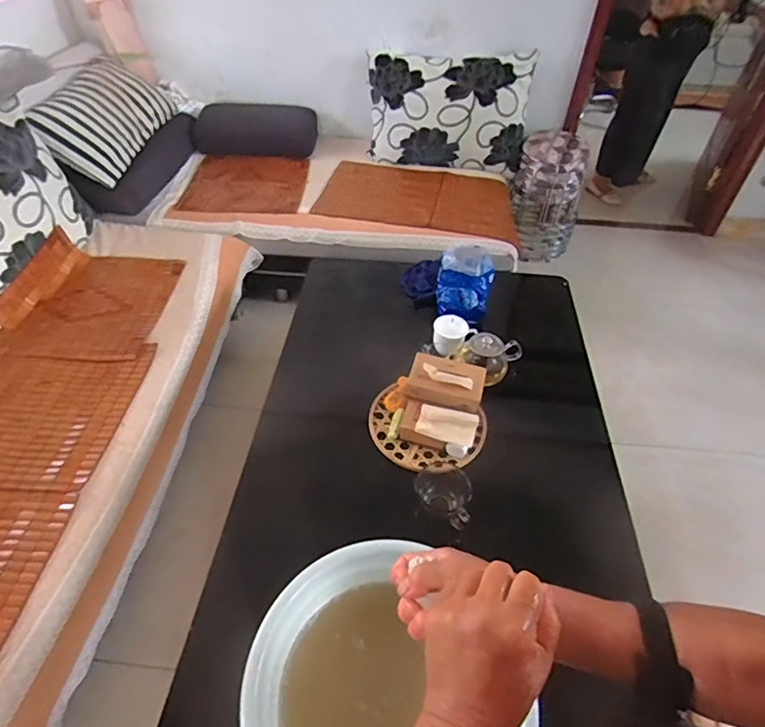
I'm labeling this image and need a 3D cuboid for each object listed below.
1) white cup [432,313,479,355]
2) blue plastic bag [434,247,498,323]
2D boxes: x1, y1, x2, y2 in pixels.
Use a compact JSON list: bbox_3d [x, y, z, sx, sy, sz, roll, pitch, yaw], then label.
[{"bbox_3d":[0.175,-0.079,1.244,0.087,0.070,0.093,35,54,27],"label":"white cup"},{"bbox_3d":[0.219,-0.210,1.332,0.141,0.175,0.077,8,47,6],"label":"blue plastic bag"}]

